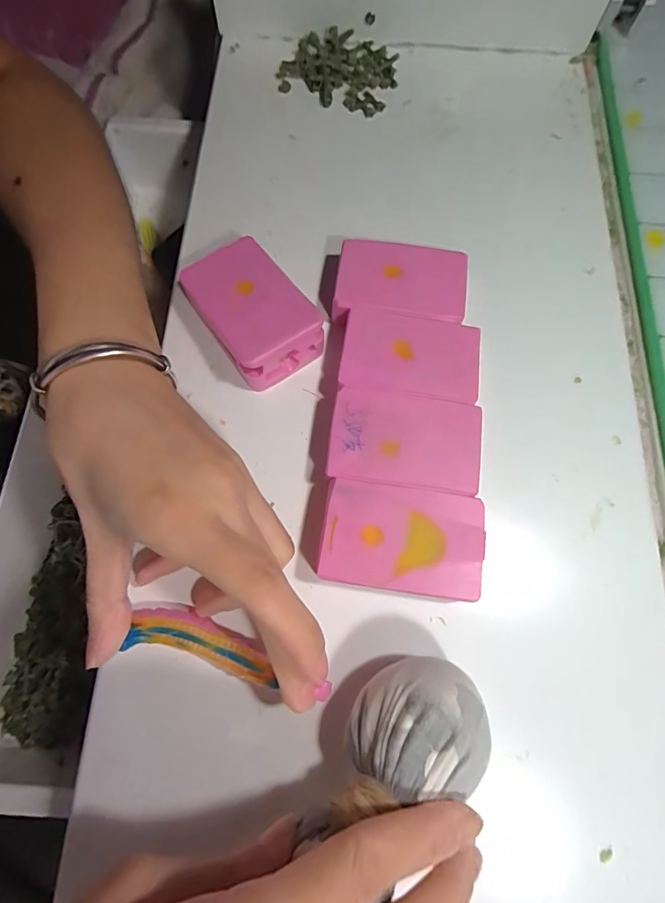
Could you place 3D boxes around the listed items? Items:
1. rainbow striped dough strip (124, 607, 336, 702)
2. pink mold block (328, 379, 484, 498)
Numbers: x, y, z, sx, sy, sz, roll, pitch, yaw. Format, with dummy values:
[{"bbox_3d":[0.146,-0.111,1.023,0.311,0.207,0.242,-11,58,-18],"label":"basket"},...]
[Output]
[{"bbox_3d":[-0.043,0.084,0.186,0.087,0.010,0.020,13,63,3],"label":"rainbow striped dough strip"},{"bbox_3d":[0.033,-0.003,0.210,0.069,0.022,0.043,8,73,0],"label":"pink mold block"}]

